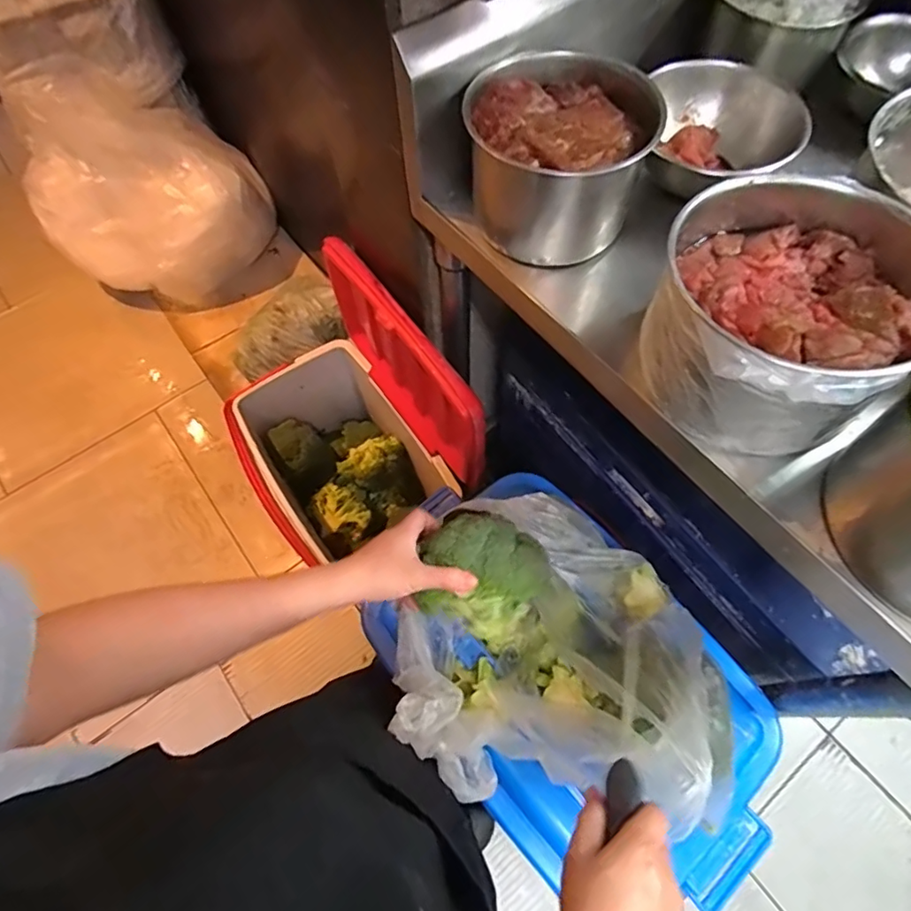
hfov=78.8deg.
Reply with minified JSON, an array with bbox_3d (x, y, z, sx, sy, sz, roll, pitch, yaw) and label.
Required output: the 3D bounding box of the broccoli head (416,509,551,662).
[{"bbox_3d":[0.028,0.114,0.526,0.114,0.100,0.100,26,68,13],"label":"broccoli head"}]

